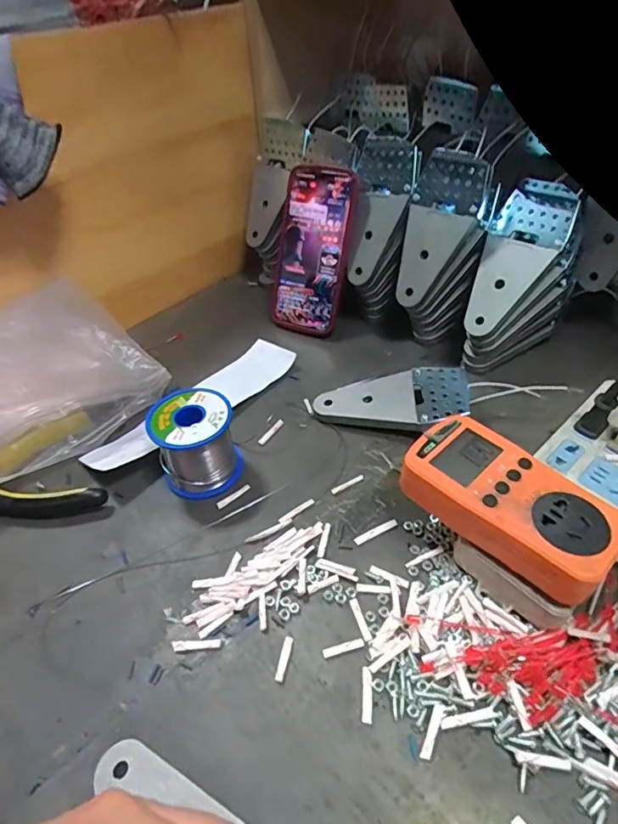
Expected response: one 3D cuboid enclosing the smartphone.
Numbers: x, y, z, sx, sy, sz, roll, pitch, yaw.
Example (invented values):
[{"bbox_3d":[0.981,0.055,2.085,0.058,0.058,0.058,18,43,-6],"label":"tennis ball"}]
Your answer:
[{"bbox_3d":[0.003,-0.173,0.543,0.081,0.170,0.016,15,18,21],"label":"smartphone"}]

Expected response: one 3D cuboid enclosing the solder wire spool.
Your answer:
[{"bbox_3d":[-0.092,0.026,0.407,0.062,0.062,0.062,-23,47,-19],"label":"solder wire spool"}]

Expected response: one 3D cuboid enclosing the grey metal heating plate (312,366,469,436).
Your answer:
[{"bbox_3d":[0.074,-0.006,0.451,0.134,0.029,0.071,-2,44,3],"label":"grey metal heating plate"}]

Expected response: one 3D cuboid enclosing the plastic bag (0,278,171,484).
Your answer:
[{"bbox_3d":[-0.251,-0.027,0.453,0.193,0.089,0.136,-32,50,-26],"label":"plastic bag"}]

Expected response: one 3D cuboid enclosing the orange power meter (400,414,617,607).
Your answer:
[{"bbox_3d":[0.123,0.057,0.312,0.069,0.029,0.126,-35,50,-27],"label":"orange power meter"}]

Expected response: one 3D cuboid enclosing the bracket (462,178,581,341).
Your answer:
[{"bbox_3d":[0.189,-0.140,0.460,0.070,0.145,0.015,30,9,32],"label":"bracket"}]

